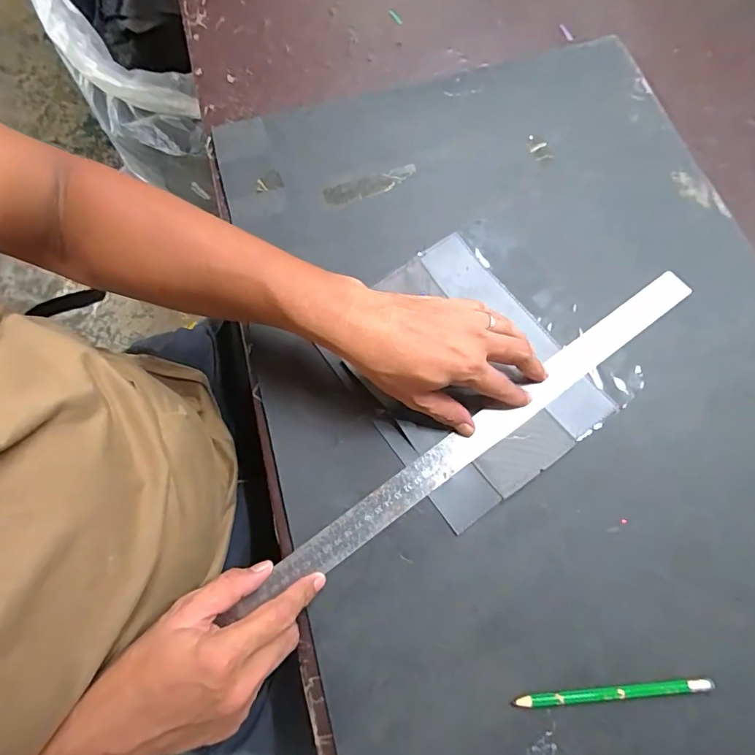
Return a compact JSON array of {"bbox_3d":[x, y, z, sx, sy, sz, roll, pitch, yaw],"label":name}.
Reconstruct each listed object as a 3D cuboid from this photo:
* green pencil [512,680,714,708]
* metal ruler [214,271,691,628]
[{"bbox_3d":[0.167,0.223,0.317,0.138,0.004,0.008,-5,72,0],"label":"green pencil"},{"bbox_3d":[0.090,0.046,0.381,0.469,0.007,0.030,-35,74,-10],"label":"metal ruler"}]

